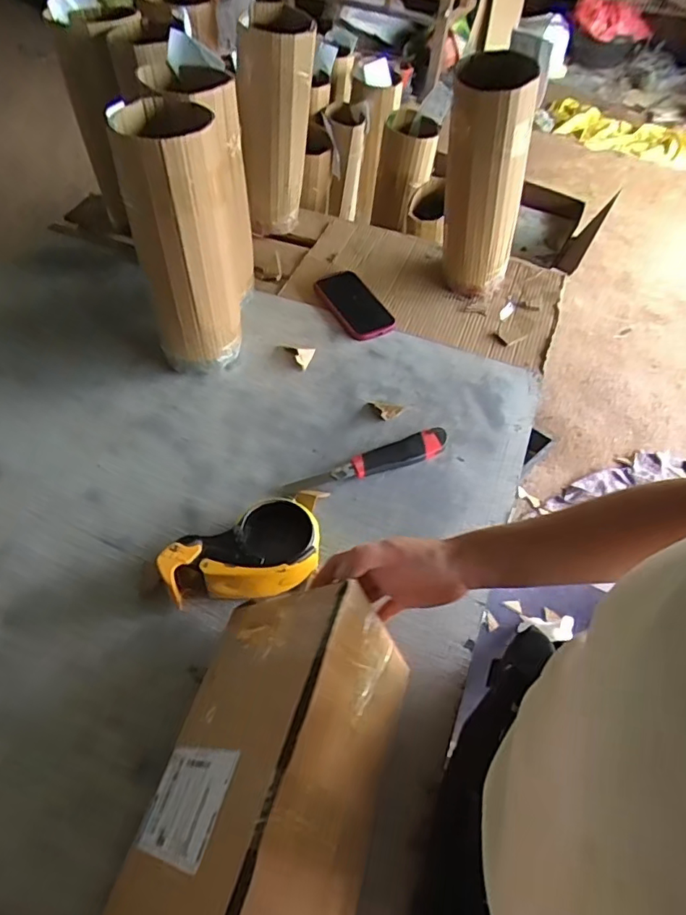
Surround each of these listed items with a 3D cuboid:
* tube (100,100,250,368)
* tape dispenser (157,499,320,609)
[{"bbox_3d":[-0.196,-0.268,0.702,0.132,0.316,0.122,-12,56,-12],"label":"tube"},{"bbox_3d":[-0.110,0.105,0.602,0.163,0.066,0.091,-10,55,-8],"label":"tape dispenser"}]

